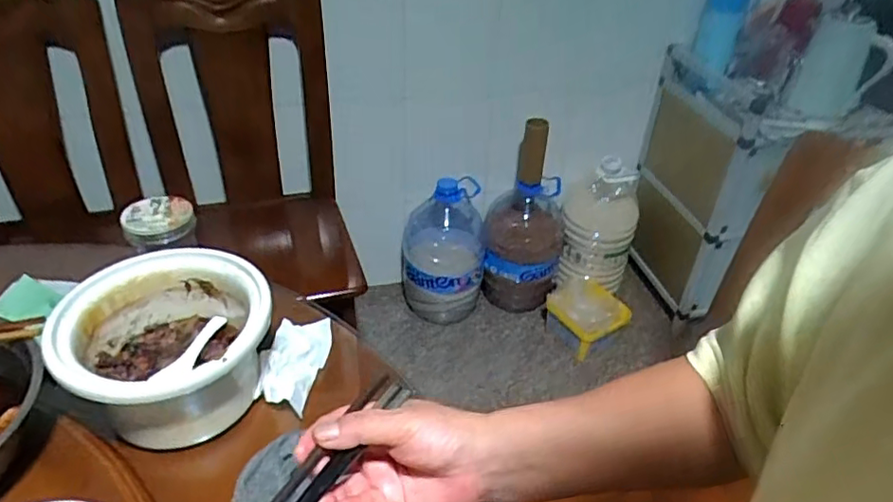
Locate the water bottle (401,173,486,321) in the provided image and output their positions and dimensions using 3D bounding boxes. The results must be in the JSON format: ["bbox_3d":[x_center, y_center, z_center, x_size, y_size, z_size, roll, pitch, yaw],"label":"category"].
[{"bbox_3d":[-0.010,0.008,1.772,0.235,0.455,0.194,-1,37,-5],"label":"water bottle"}]

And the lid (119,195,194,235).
[{"bbox_3d":[-0.365,-0.045,0.759,0.075,0.019,0.066,2,37,0],"label":"lid"}]

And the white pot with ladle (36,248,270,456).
[{"bbox_3d":[-0.289,0.110,0.645,0.195,0.127,0.192,2,37,-1],"label":"white pot with ladle"}]

